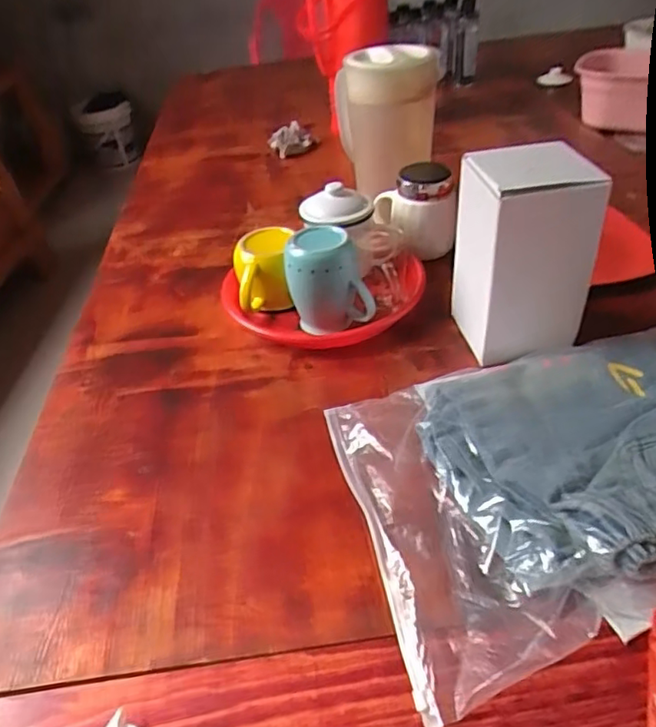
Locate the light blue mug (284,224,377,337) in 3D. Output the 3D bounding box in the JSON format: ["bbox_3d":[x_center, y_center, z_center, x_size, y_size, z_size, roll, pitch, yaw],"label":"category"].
[{"bbox_3d":[0.001,-0.098,0.692,0.097,0.113,0.067,-7,41,0],"label":"light blue mug"}]

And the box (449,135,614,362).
[{"bbox_3d":[0.197,-0.111,0.614,0.117,0.189,0.120,-10,41,-3],"label":"box"}]

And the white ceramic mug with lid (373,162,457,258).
[{"bbox_3d":[0.117,-0.211,0.805,0.101,0.102,0.086,-5,41,3],"label":"white ceramic mug with lid"}]

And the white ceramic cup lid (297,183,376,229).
[{"bbox_3d":[0.013,-0.200,0.741,0.082,0.033,0.085,-4,40,3],"label":"white ceramic cup lid"}]

